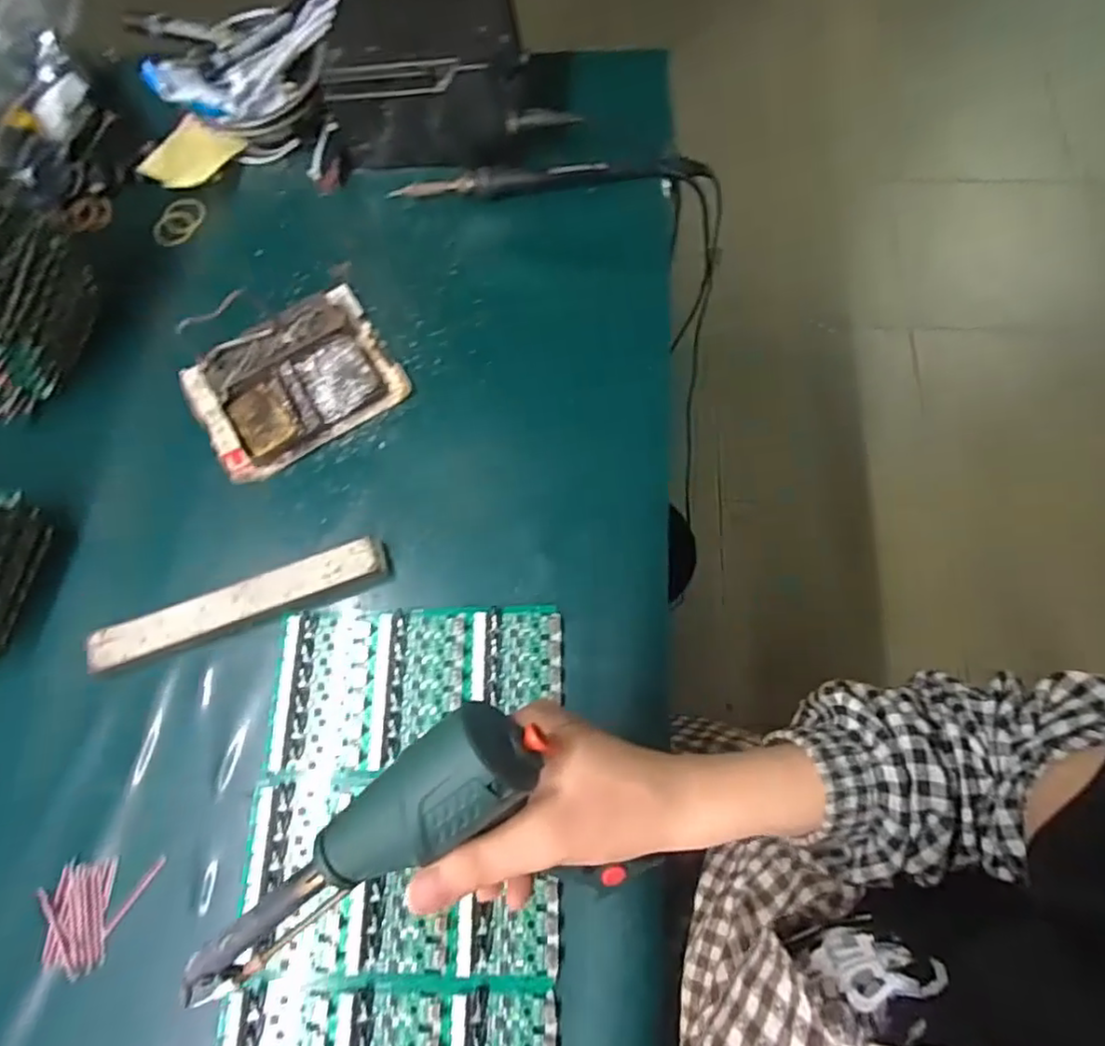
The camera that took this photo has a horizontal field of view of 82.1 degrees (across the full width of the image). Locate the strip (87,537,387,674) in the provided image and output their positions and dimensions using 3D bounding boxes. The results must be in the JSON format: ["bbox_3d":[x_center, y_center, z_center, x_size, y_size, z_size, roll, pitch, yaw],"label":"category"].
[{"bbox_3d":[-0.214,0.054,0.429,0.200,0.017,0.029,-19,72,-5],"label":"strip"}]

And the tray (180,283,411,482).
[{"bbox_3d":[-0.199,-0.109,0.483,0.149,0.025,0.112,-32,73,-9],"label":"tray"}]

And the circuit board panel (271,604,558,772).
[{"bbox_3d":[-0.087,0.106,0.415,0.185,0.010,0.098,-2,71,1],"label":"circuit board panel"}]

